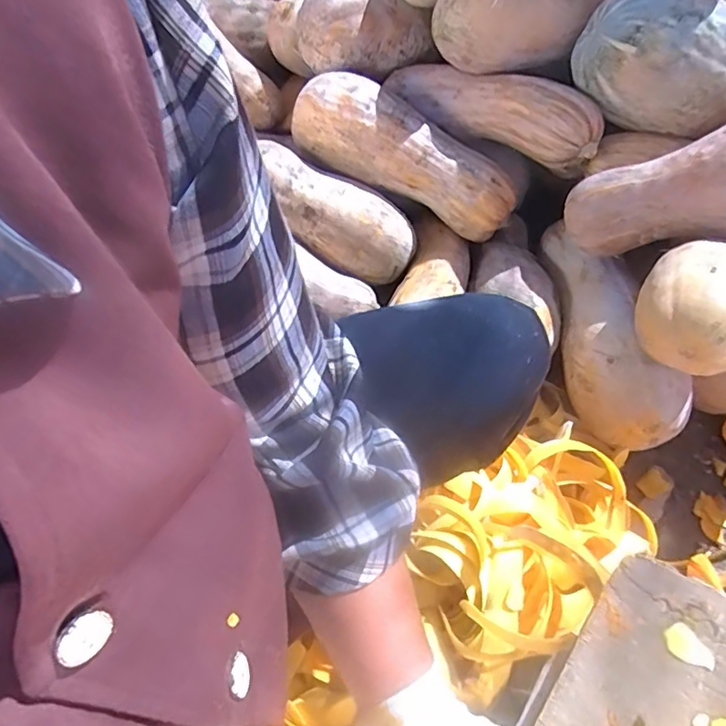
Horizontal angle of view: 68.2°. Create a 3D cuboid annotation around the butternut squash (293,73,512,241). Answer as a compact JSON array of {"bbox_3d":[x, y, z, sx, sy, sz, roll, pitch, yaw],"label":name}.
[{"bbox_3d":[0.078,-0.354,0.913,0.398,0.121,0.119,28,59,-5],"label":"butternut squash"}]

